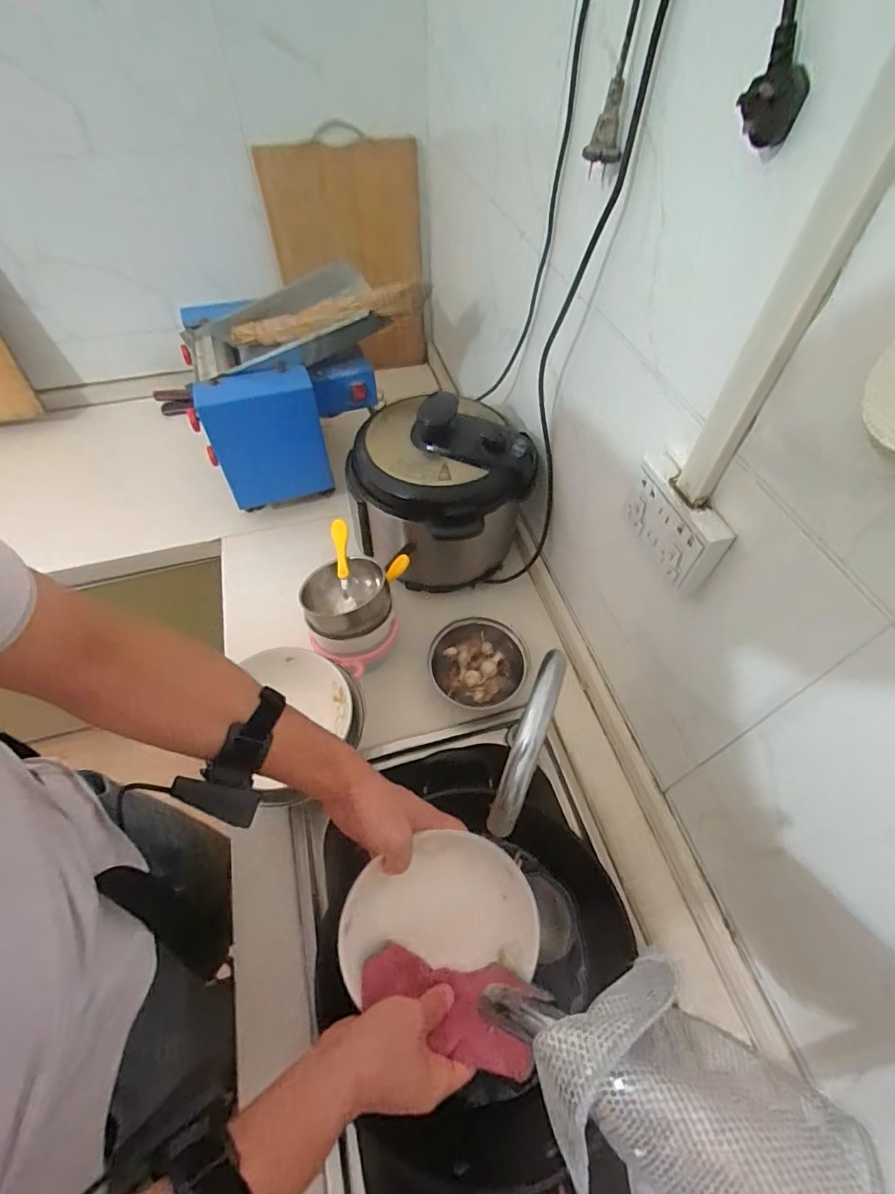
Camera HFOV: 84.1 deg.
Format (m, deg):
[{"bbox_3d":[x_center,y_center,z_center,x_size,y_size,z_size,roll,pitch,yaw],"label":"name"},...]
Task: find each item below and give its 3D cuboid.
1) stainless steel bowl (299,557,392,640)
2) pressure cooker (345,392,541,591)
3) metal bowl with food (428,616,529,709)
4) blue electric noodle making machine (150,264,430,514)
[{"bbox_3d":[-0.138,-0.002,0.676,0.116,0.061,0.111,-25,58,-18],"label":"stainless steel bowl"},{"bbox_3d":[-0.018,-0.170,0.797,0.244,0.253,0.252,1,54,-1],"label":"pressure cooker"},{"bbox_3d":[0.047,0.099,0.752,0.146,0.044,0.142,3,54,1],"label":"metal bowl with food"},{"bbox_3d":[-0.260,-0.397,0.930,0.389,0.316,0.286,-15,56,-11],"label":"blue electric noodle making machine"}]

